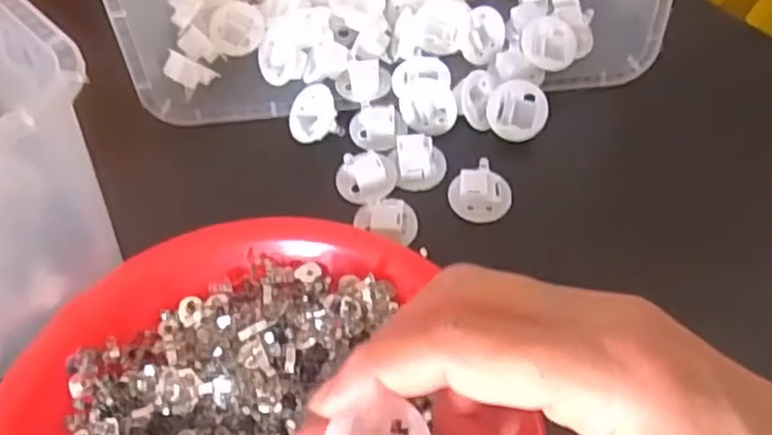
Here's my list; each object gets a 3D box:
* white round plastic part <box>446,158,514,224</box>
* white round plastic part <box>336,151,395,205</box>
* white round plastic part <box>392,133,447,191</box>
[{"bbox_3d":[0.050,-0.014,0.368,0.031,0.024,0.024,12,59,9],"label":"white round plastic part"},{"bbox_3d":[-0.011,-0.023,0.377,0.032,0.020,0.028,-7,58,-3],"label":"white round plastic part"},{"bbox_3d":[0.019,-0.031,0.381,0.028,0.020,0.025,3,58,3],"label":"white round plastic part"}]

